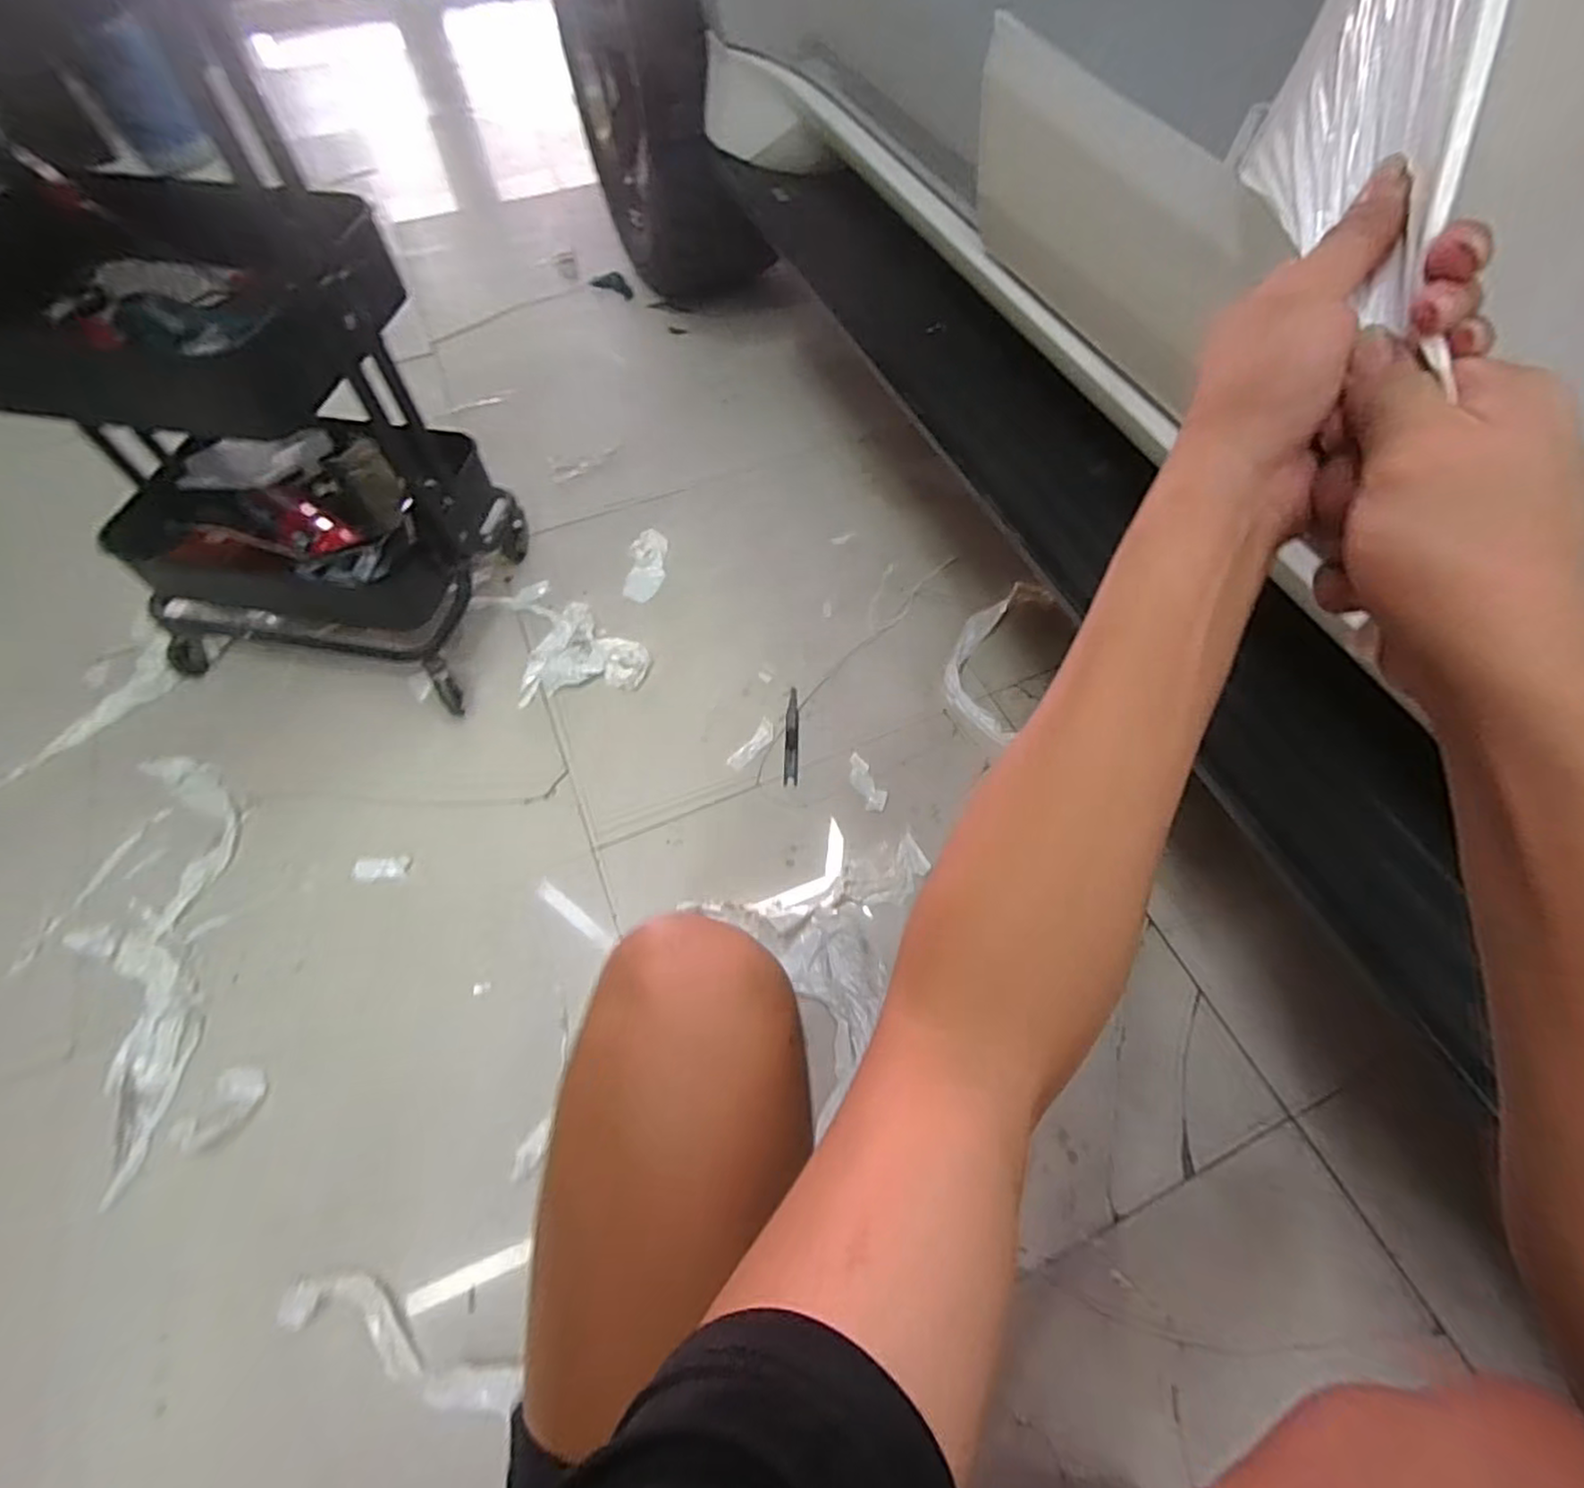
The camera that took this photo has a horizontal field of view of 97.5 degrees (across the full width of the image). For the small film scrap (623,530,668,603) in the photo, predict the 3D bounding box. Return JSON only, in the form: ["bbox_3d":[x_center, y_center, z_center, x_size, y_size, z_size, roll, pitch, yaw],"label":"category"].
[{"bbox_3d":[-0.239,-0.295,1.143,0.060,0.010,0.151,0,61,1],"label":"small film scrap"}]

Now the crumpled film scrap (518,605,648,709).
[{"bbox_3d":[-0.317,-0.148,1.056,0.180,0.013,0.174,-10,61,-5],"label":"crumpled film scrap"}]

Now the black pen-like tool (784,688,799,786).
[{"bbox_3d":[0.000,-0.011,0.983,0.020,0.006,0.151,1,61,1],"label":"black pen-like tool"}]

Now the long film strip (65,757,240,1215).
[{"bbox_3d":[-0.772,0.242,0.833,0.146,0.023,0.506,-13,61,-7],"label":"long film strip"}]

